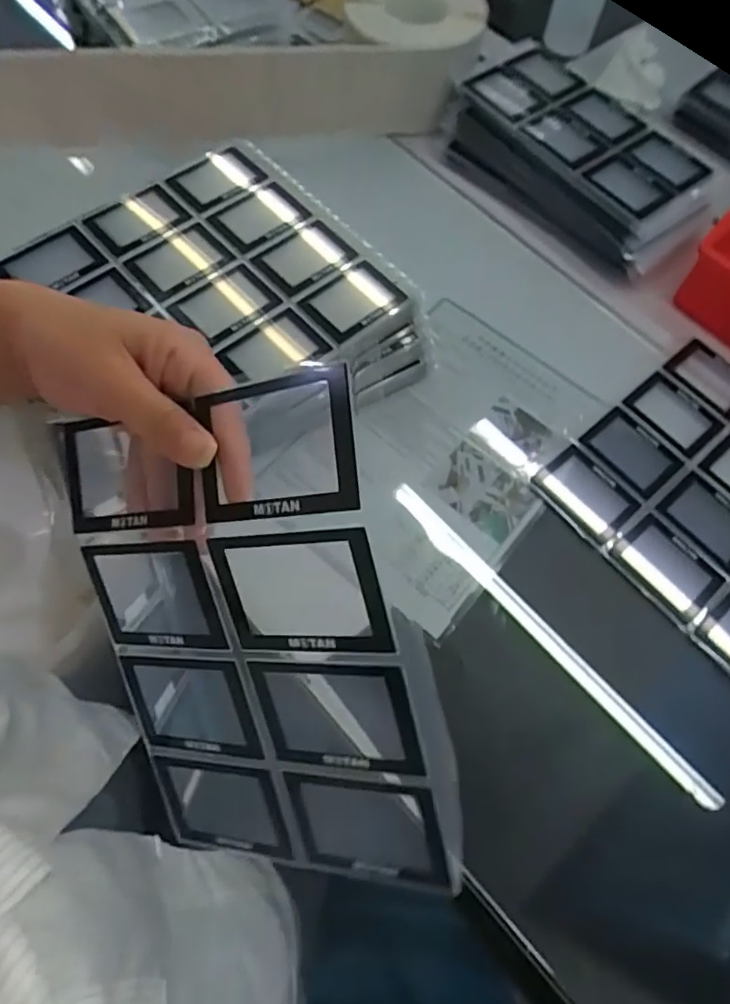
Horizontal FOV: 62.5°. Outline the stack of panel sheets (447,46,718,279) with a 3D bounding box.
[{"bbox_3d":[0.239,-0.393,0.688,0.306,0.082,0.179,40,69,14],"label":"stack of panel sheets"}]

